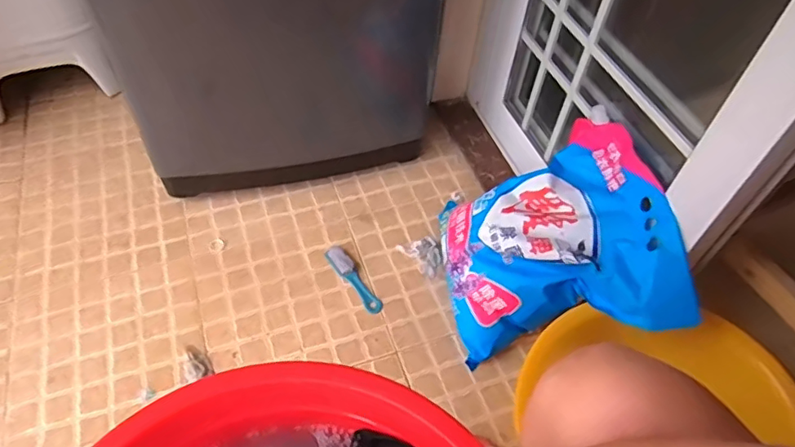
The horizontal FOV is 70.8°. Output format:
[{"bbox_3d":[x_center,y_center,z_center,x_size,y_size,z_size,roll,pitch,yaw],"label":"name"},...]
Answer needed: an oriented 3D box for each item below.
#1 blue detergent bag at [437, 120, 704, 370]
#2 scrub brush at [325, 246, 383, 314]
[{"bbox_3d":[0.235,0.042,0.884,0.274,0.277,0.335,-5,52,-9],"label":"blue detergent bag"},{"bbox_3d":[-0.081,0.102,1.027,0.037,0.016,0.156,-27,58,-23],"label":"scrub brush"}]

